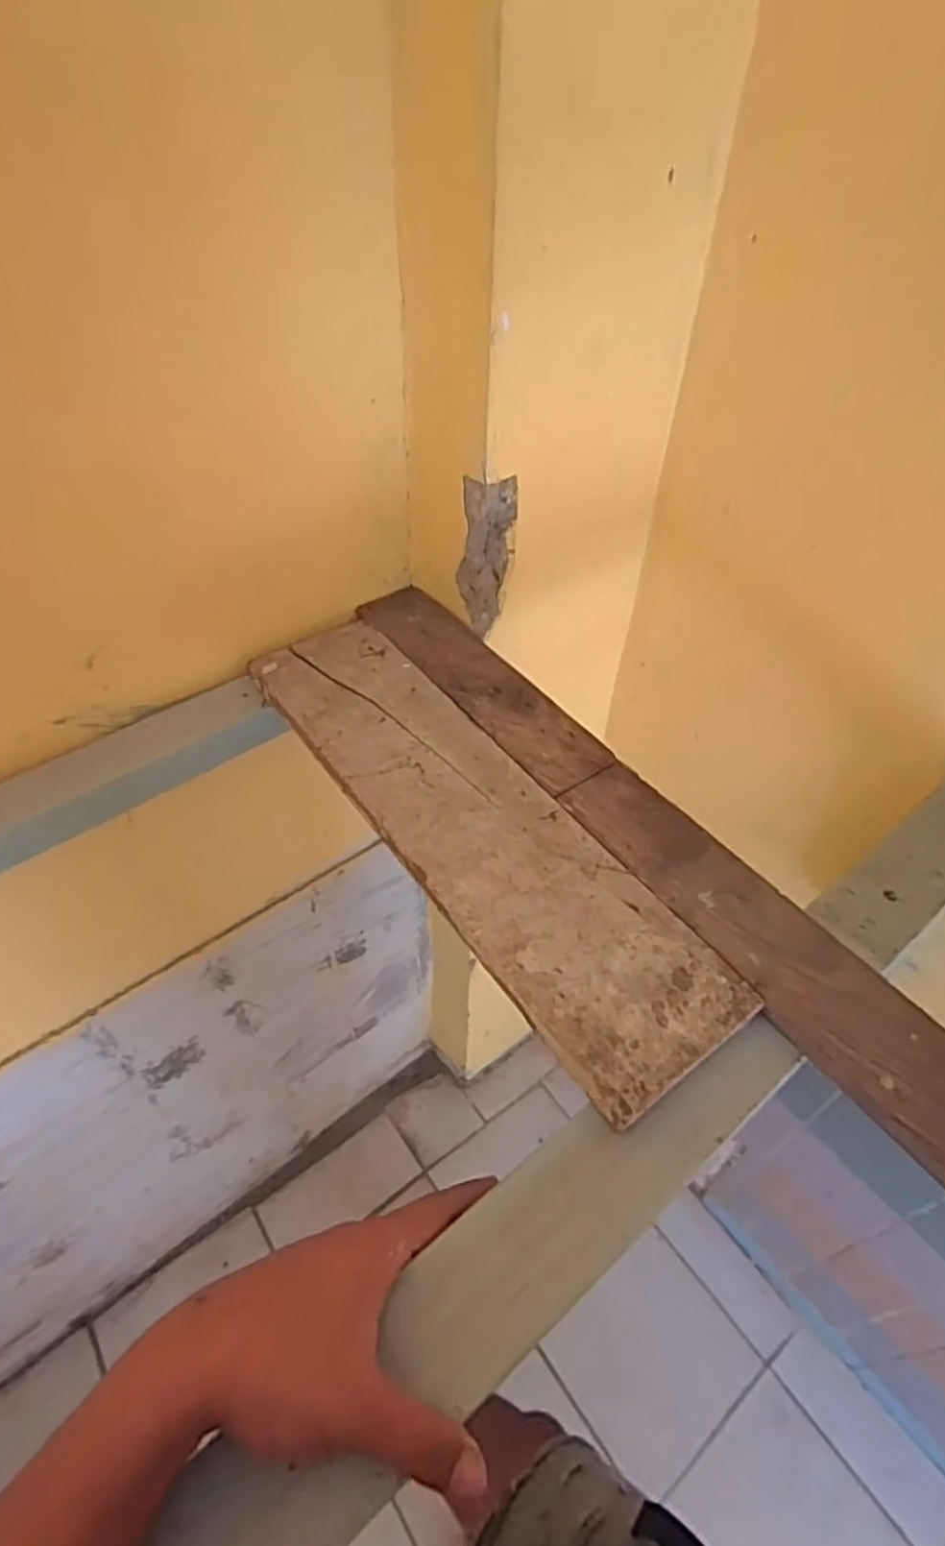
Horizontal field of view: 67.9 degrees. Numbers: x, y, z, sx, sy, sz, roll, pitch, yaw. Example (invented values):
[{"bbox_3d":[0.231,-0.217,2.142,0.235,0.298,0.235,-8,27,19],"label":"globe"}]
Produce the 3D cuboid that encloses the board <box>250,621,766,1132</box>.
[{"bbox_3d":[-0.011,0.022,0.537,0.123,0.012,0.481,-26,52,-26],"label":"board"}]

